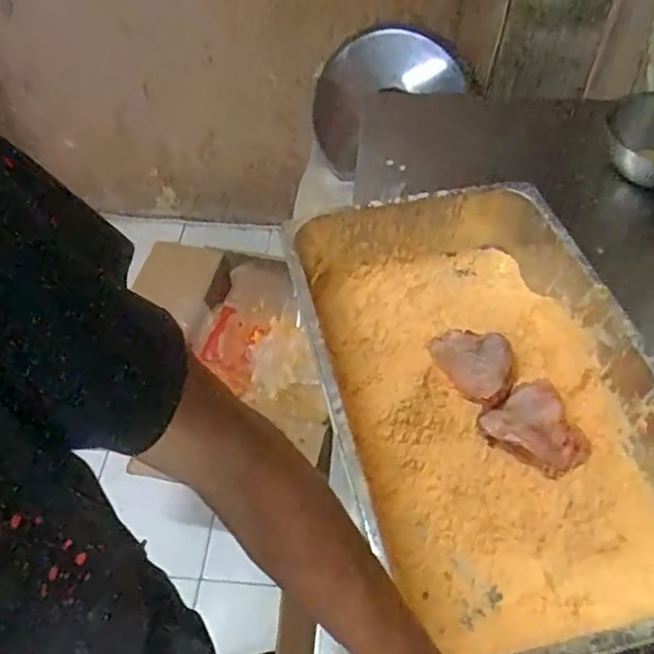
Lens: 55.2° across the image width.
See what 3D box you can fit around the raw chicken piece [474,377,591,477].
[{"bbox_3d":[0.224,0.108,0.663,0.085,0.042,0.104,-32,57,-24],"label":"raw chicken piece"}]

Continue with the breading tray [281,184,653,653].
[{"bbox_3d":[0.166,0.061,0.660,0.313,0.127,0.533,-10,51,-9],"label":"breading tray"}]

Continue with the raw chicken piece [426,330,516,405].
[{"bbox_3d":[0.163,0.037,0.706,0.100,0.043,0.082,21,53,16],"label":"raw chicken piece"}]

